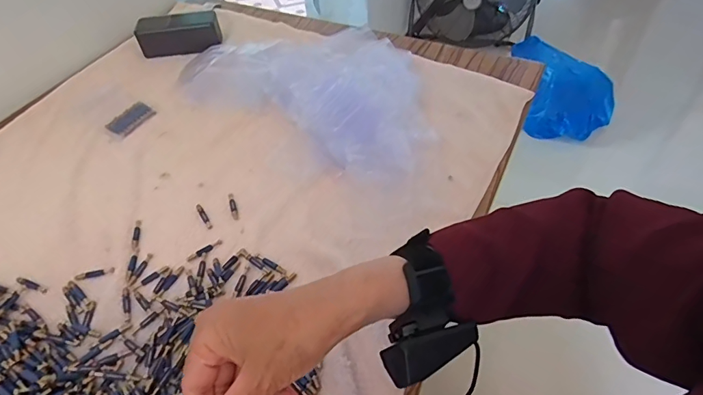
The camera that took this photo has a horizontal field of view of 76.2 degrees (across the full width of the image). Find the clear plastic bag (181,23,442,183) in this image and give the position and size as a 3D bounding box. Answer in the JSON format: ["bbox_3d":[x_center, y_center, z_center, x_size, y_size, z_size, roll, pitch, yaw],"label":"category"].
[{"bbox_3d":[-0.049,-0.172,0.632,0.400,0.073,0.259,35,59,29],"label":"clear plastic bag"}]

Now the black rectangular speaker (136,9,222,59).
[{"bbox_3d":[-0.287,-0.273,0.744,0.130,0.039,0.056,-10,49,-5],"label":"black rectangular speaker"}]

